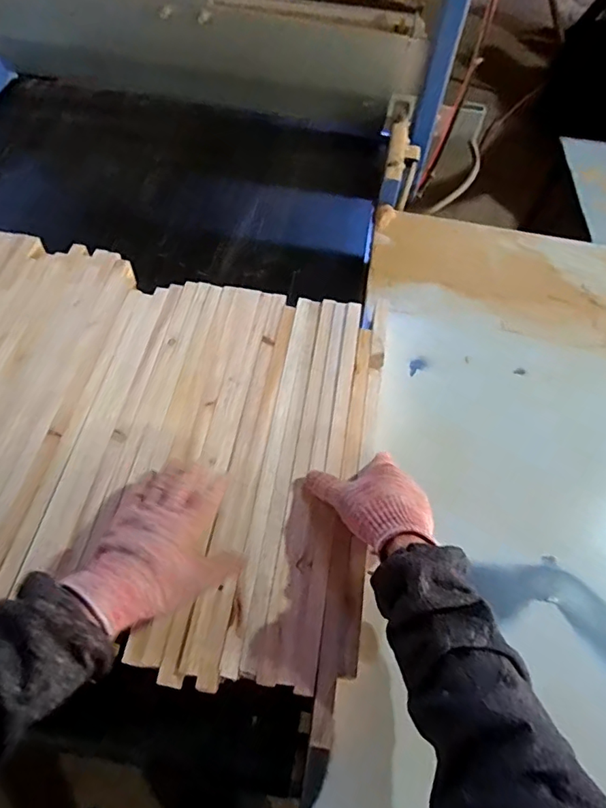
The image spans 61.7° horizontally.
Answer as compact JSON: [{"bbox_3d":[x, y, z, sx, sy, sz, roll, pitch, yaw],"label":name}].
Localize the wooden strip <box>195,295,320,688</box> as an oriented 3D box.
[{"bbox_3d":[-0.037,0.060,0.602,0.032,0.011,0.489,11,60,3],"label":"wooden strip"}]

